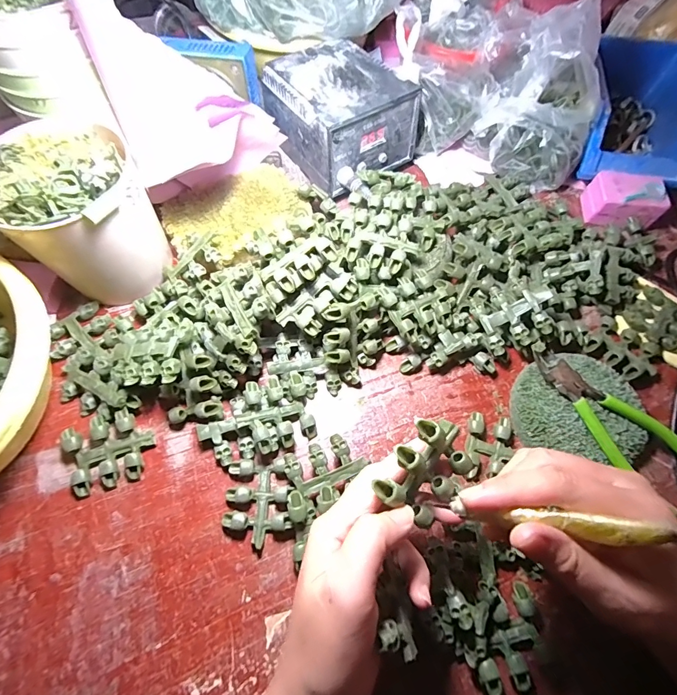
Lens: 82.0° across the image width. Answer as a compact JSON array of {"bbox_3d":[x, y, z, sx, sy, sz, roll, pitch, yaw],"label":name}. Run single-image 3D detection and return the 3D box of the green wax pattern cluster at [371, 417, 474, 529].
[{"bbox_3d":[0.052,0.070,0.234,0.059,0.019,0.051,-46,107,-13],"label":"green wax pattern cluster"}]

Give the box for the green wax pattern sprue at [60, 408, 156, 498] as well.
[{"bbox_3d":[-0.184,0.083,0.314,0.061,0.019,0.054,-18,68,-8],"label":"green wax pattern sprue"}]

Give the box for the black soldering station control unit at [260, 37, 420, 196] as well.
[{"bbox_3d":[0.002,-0.263,0.427,0.121,0.075,0.134,-31,70,-13],"label":"black soldering station control unit"}]

